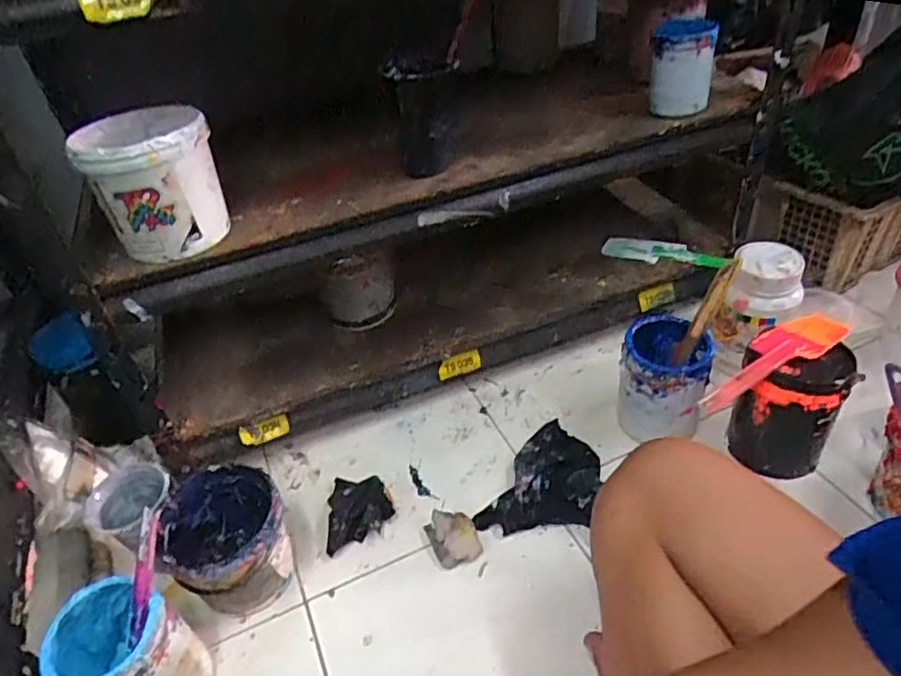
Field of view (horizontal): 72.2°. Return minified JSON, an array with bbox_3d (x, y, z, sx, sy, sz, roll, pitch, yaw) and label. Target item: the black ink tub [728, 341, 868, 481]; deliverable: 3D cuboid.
[{"bbox_3d":[0.383,0.087,0.714,0.108,0.155,0.092,16,45,25],"label":"black ink tub"}]

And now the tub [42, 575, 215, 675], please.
[{"bbox_3d":[-0.295,0.304,0.577,0.105,0.139,0.096,-4,40,3],"label":"tub"}]

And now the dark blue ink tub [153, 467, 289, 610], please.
[{"bbox_3d":[-0.238,0.224,0.676,0.122,0.114,0.133,-27,44,-23],"label":"dark blue ink tub"}]

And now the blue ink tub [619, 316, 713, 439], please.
[{"bbox_3d":[0.263,0.058,0.772,0.098,0.142,0.101,-4,40,3],"label":"blue ink tub"}]

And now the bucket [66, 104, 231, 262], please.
[{"bbox_3d":[-0.295,-0.159,0.627,0.113,0.114,0.110,-4,40,3],"label":"bucket"}]

